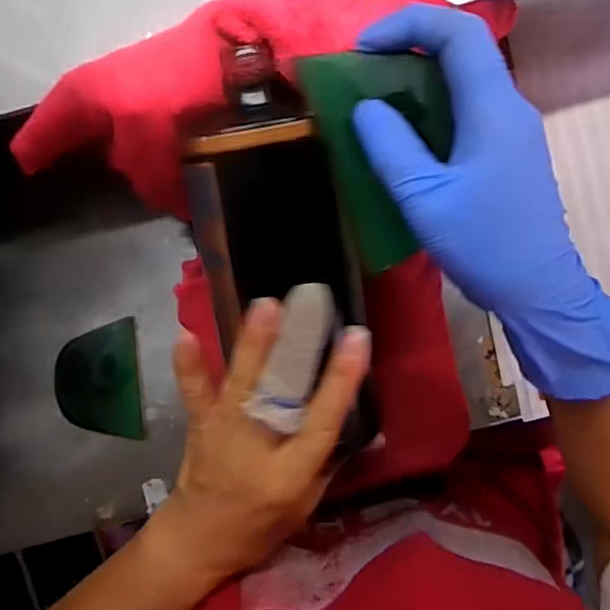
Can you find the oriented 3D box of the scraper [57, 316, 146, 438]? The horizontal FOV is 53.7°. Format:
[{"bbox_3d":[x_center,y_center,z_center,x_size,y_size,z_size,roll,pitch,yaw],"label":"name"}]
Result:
[{"bbox_3d":[-0.141,0.053,0.411,0.056,0.004,0.078,-5,91,-3],"label":"scraper"}]

